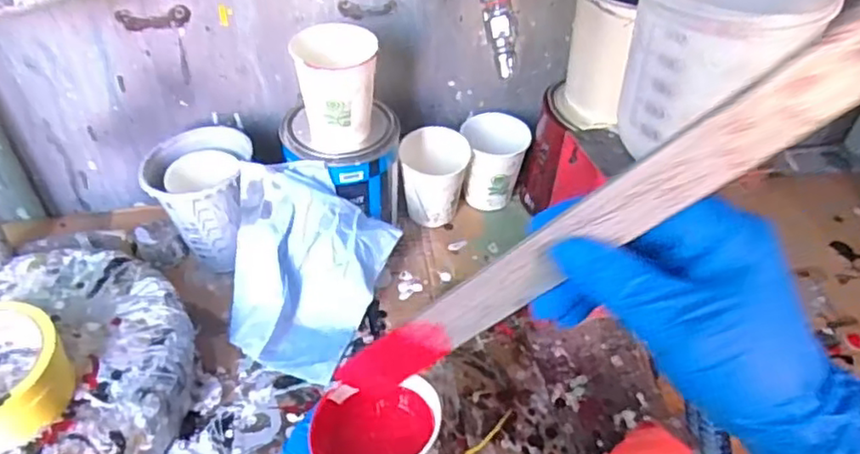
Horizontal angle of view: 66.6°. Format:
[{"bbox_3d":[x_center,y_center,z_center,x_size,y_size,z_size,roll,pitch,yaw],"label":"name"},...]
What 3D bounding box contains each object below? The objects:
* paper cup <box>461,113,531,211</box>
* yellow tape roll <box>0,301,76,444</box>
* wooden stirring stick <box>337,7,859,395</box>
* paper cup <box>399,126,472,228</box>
[{"bbox_3d":[0.066,-0.068,0.690,0.063,0.082,0.062,2,45,-2],"label":"paper cup"},{"bbox_3d":[-0.295,0.095,0.447,0.091,0.046,0.088,2,45,-2],"label":"yellow tape roll"},{"bbox_3d":[0.080,-0.010,0.254,0.030,0.339,0.008,32,37,-29],"label":"wooden stirring stick"},{"bbox_3d":[0.004,-0.052,0.675,0.065,0.084,0.067,2,45,-2],"label":"paper cup"}]

